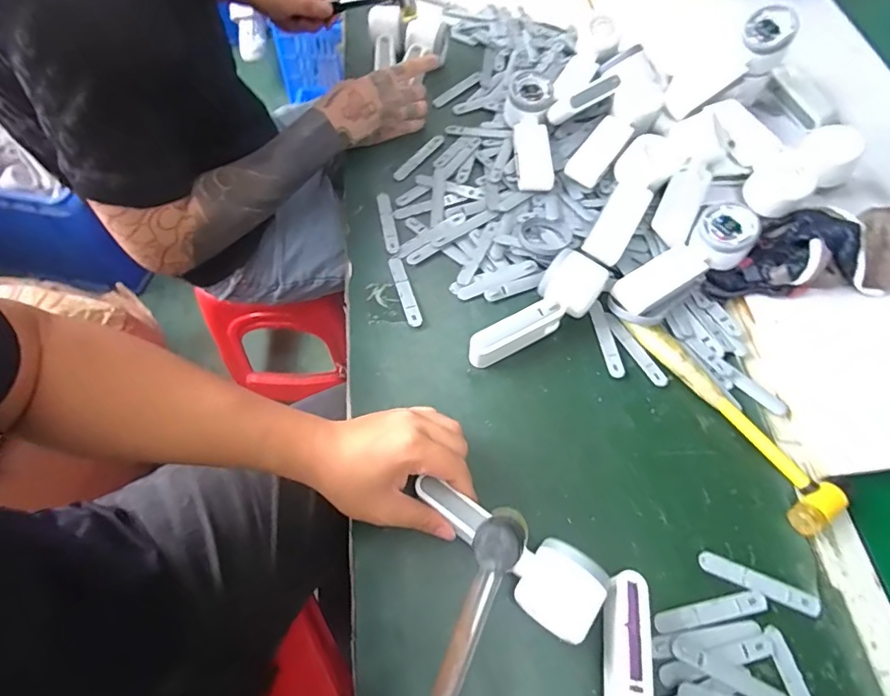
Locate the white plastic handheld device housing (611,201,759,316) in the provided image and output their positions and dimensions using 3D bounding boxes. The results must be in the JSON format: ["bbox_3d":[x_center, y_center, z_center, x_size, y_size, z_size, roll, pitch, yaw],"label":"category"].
[{"bbox_3d":[0.256,-0.089,0.526,0.168,0.042,0.060,-33,67,-3],"label":"white plastic handheld device housing"}]

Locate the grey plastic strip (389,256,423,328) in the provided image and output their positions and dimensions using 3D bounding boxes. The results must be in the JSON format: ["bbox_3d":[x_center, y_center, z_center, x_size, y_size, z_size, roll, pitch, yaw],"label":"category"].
[{"bbox_3d":[-0.045,-0.063,0.546,0.017,0.004,0.093,-16,64,-9],"label":"grey plastic strip"}]

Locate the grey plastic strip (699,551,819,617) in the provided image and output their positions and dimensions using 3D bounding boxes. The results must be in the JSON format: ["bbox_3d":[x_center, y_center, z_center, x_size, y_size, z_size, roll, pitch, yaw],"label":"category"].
[{"bbox_3d":[0.266,0.198,0.416,0.095,0.006,0.017,22,64,10],"label":"grey plastic strip"}]

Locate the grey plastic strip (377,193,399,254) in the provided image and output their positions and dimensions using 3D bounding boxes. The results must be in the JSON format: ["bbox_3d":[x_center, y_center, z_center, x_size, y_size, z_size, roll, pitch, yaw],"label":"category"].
[{"bbox_3d":[-0.069,-0.152,0.592,0.016,0.004,0.095,-10,63,-6],"label":"grey plastic strip"}]

